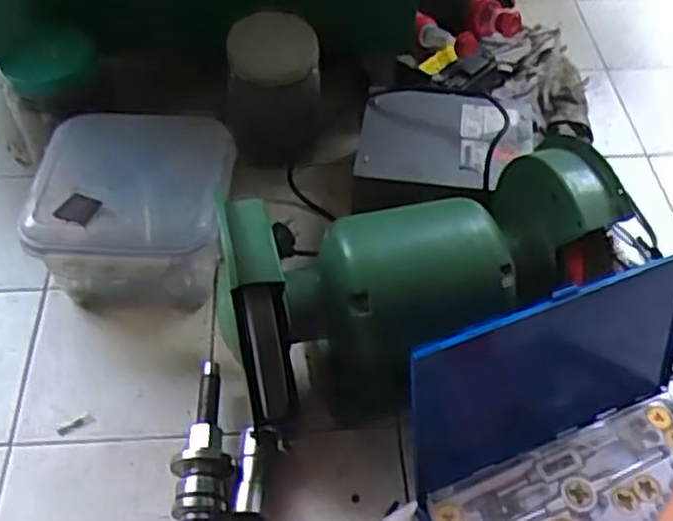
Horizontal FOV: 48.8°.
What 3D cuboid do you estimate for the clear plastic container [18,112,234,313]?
[{"bbox_3d":[-0.229,-0.058,0.855,0.207,0.176,0.208,-5,51,-6],"label":"clear plastic container"}]

